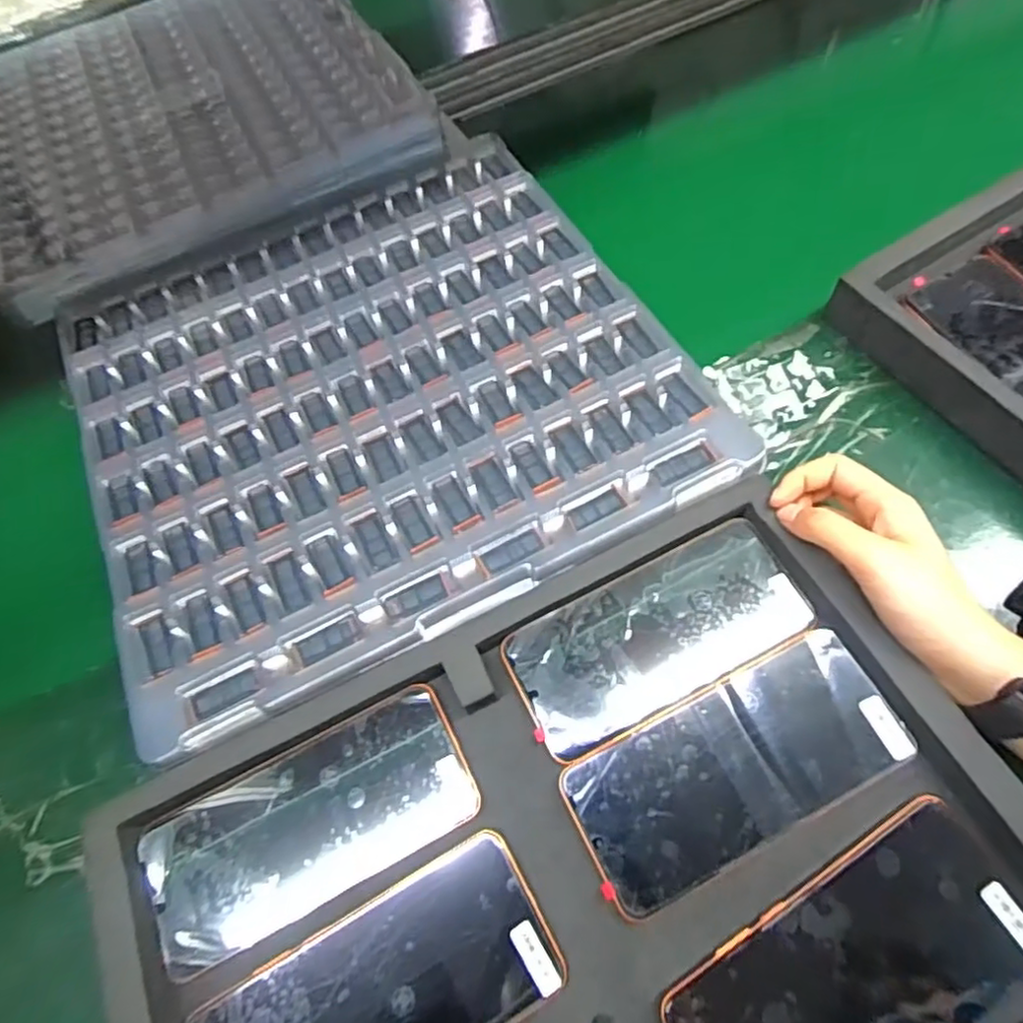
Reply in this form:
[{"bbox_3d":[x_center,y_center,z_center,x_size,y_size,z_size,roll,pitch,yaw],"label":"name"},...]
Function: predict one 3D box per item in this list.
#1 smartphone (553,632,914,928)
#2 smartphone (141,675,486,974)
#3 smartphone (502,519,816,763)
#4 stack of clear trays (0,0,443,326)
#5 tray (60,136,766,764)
[{"bbox_3d":[0.114,0.131,0.333,0.170,0.008,0.074,-27,69,-4],"label":"smartphone"},{"bbox_3d":[-0.105,0.164,0.342,0.166,0.009,0.076,-27,62,-8],"label":"smartphone"},{"bbox_3d":[0.084,0.068,0.370,0.169,0.008,0.075,-27,62,-8],"label":"smartphone"},{"bbox_3d":[-0.304,-0.373,0.598,0.378,0.037,0.388,-28,62,-8],"label":"stack of clear trays"},{"bbox_3d":[-0.098,-0.088,0.453,0.384,0.022,0.364,-26,62,-7],"label":"tray"}]

